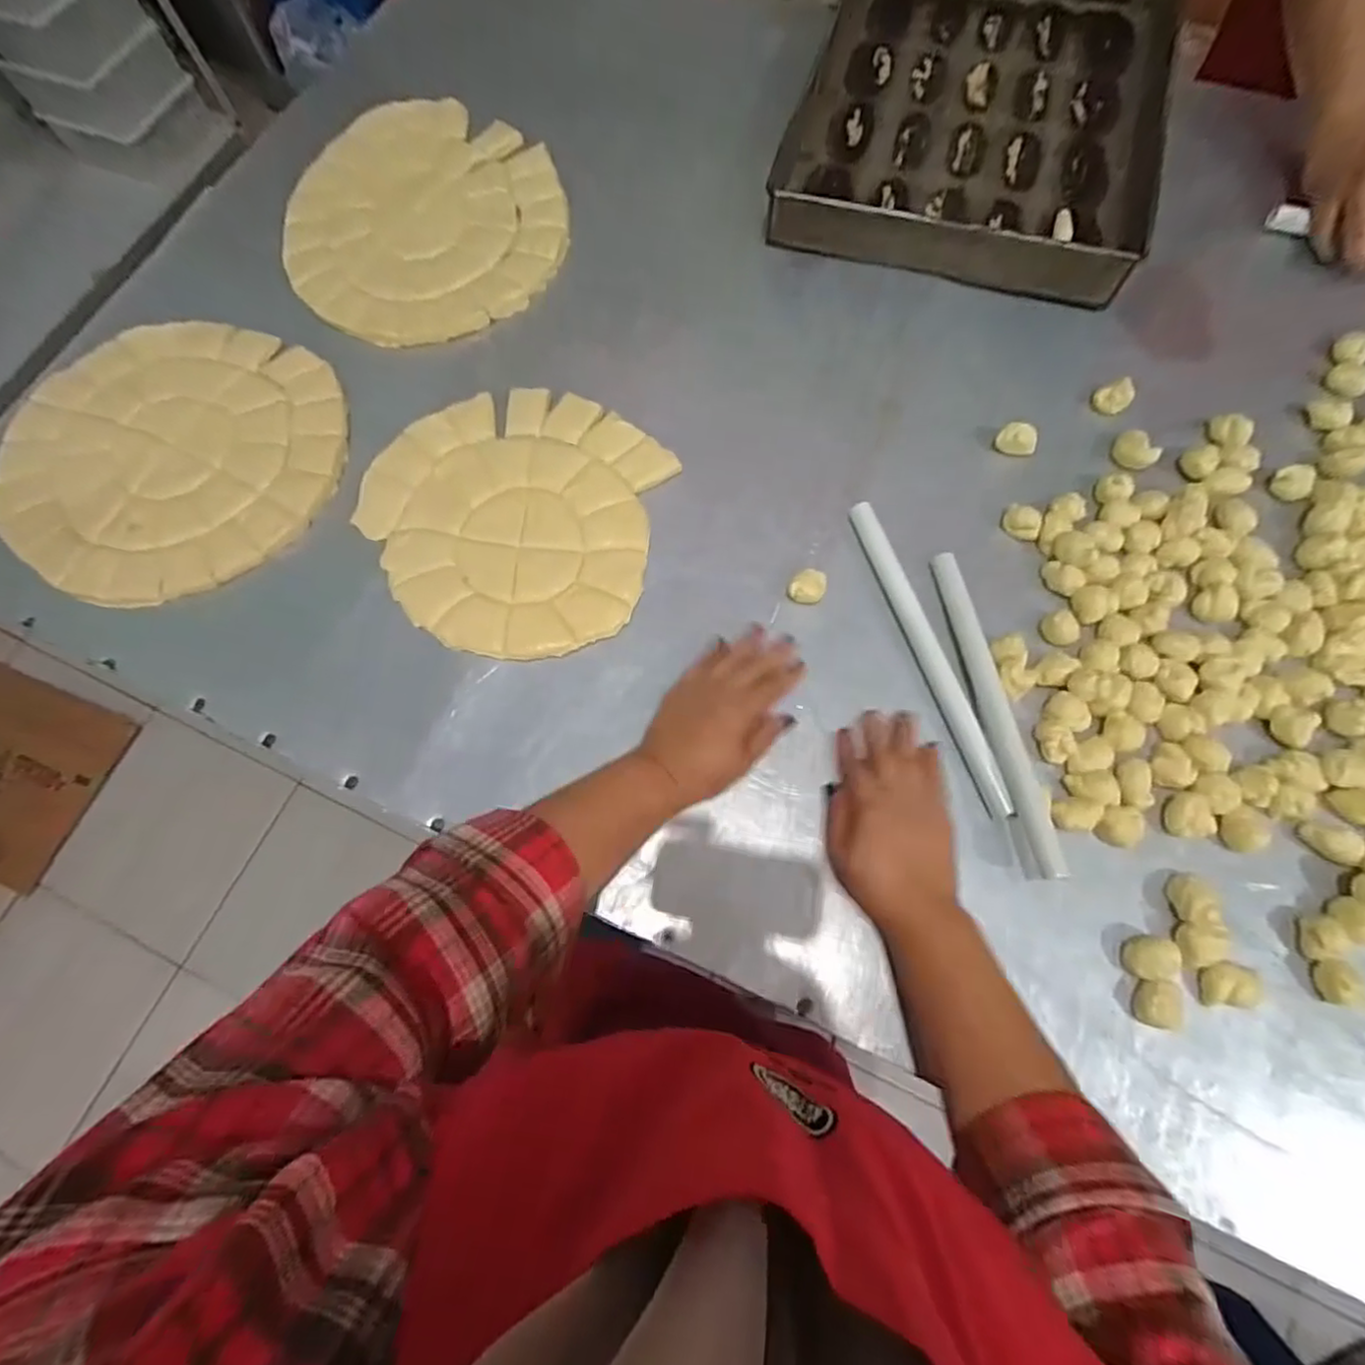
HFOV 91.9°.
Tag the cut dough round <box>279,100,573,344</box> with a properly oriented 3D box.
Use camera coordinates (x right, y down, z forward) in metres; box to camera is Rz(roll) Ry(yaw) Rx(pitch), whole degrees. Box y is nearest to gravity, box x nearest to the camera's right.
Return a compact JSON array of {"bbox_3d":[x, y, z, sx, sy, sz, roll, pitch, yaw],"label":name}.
[{"bbox_3d":[-0.276,-0.504,0.714,0.289,0.019,0.322,-12,71,-3],"label":"cut dough round"}]

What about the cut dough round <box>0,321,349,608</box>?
[{"bbox_3d":[-0.491,-0.222,0.634,0.324,0.015,0.307,0,71,1],"label":"cut dough round"}]

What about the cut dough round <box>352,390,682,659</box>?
[{"bbox_3d":[-0.158,-0.152,0.594,0.264,0.012,0.252,0,71,1],"label":"cut dough round"}]

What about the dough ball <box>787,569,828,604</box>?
[{"bbox_3d":[0.106,-0.079,0.558,0.027,0.018,0.032,32,75,12],"label":"dough ball"}]

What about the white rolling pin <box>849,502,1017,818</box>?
[{"bbox_3d":[0.197,-0.027,0.535,0.018,0.016,0.277,-17,71,-4],"label":"white rolling pin"}]

